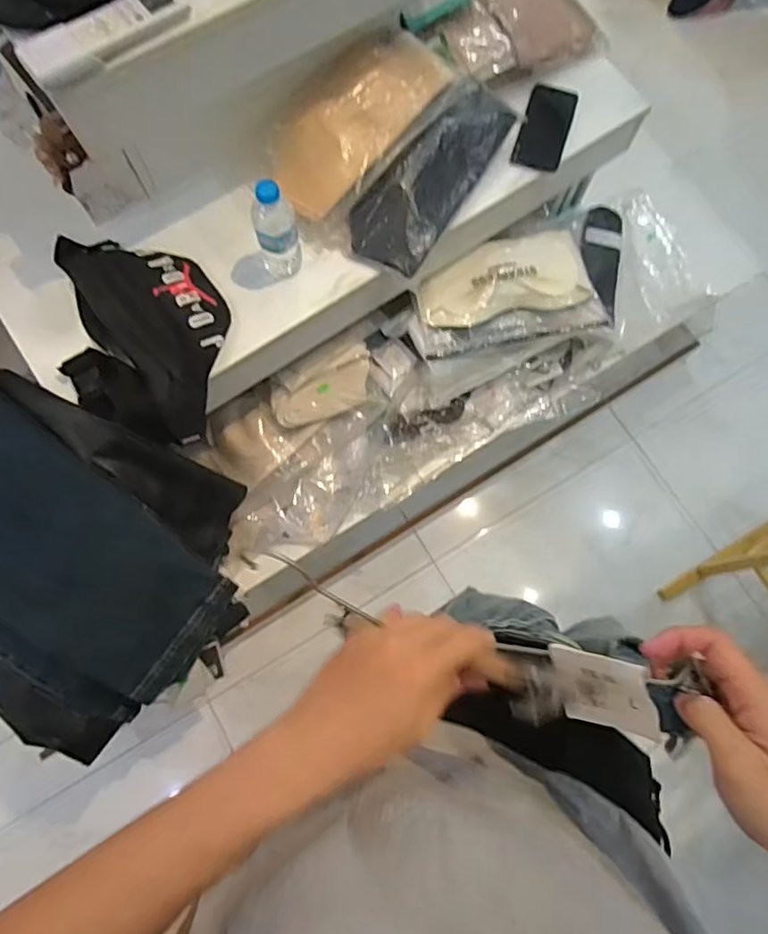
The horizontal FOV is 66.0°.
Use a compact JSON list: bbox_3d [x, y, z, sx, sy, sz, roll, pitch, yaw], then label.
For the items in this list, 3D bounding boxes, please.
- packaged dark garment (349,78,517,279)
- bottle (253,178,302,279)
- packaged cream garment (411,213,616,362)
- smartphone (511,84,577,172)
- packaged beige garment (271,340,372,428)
[{"bbox_3d":[0.072,-0.461,0.923,0.130,0.072,0.327,32,77,7],"label":"packaged dark garment"},{"bbox_3d":[-0.155,-0.334,0.852,0.065,0.169,0.054,-13,76,-4],"label":"bottle"},{"bbox_3d":[0.218,-0.335,1.082,0.353,0.053,0.227,-11,76,-4],"label":"packaged cream garment"},{"bbox_3d":[0.271,-0.567,0.988,0.079,0.014,0.170,18,76,4],"label":"smartphone"},{"bbox_3d":[-0.114,-0.151,1.084,0.186,0.040,0.116,-17,96,-6],"label":"packaged beige garment"}]

